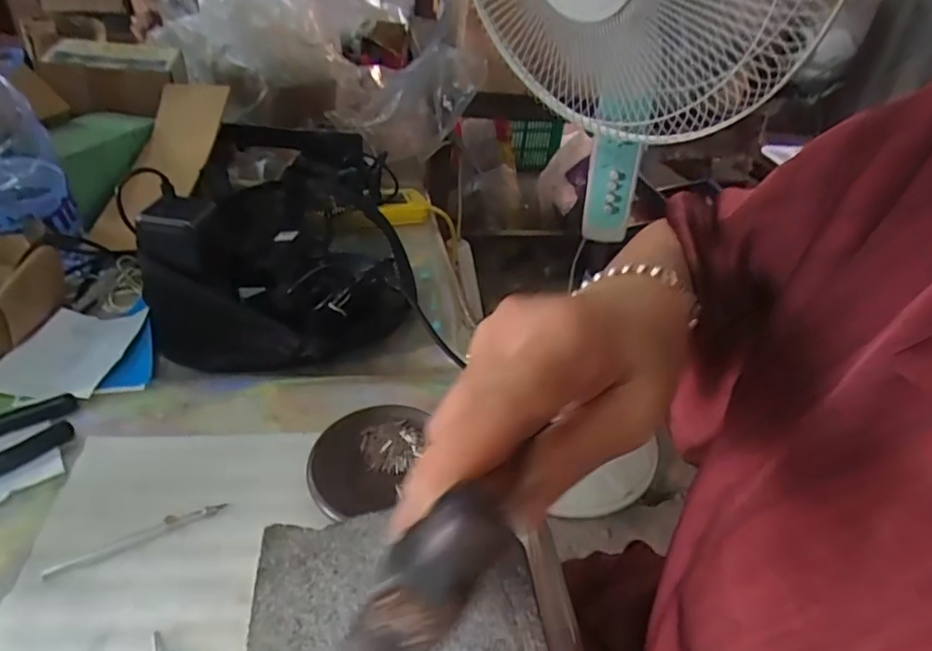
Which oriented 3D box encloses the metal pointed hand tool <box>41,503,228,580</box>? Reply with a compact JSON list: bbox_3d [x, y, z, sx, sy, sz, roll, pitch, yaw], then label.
[{"bbox_3d":[-0.212,0.137,0.385,0.106,0.004,0.010,-20,43,-29],"label":"metal pointed hand tool"}]

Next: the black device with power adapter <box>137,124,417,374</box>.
[{"bbox_3d":[-0.200,-0.139,0.662,0.230,0.114,0.415,-4,37,-10],"label":"black device with power adapter"}]

